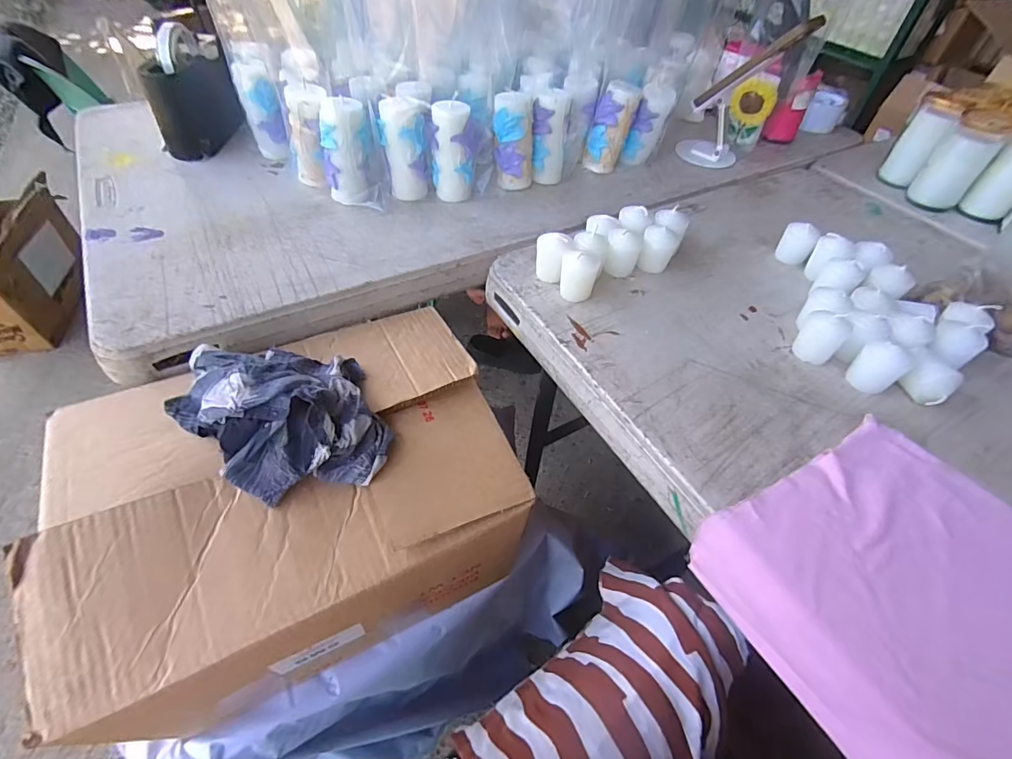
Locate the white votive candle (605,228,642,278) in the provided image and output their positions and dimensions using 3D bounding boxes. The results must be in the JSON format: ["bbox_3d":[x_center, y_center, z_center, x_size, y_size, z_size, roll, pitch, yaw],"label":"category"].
[{"bbox_3d":[0.131,-0.143,0.524,0.035,0.048,0.038,15,49,11],"label":"white votive candle"}]

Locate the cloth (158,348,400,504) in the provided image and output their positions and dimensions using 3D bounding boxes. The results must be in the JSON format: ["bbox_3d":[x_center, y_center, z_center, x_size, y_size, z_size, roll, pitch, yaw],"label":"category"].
[{"bbox_3d":[-0.181,0.019,0.394,0.173,0.053,0.141,37,55,24],"label":"cloth"}]

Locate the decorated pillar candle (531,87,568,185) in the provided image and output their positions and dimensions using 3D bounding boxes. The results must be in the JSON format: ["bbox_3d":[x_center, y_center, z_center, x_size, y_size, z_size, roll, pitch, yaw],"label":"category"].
[{"bbox_3d":[0.057,-0.324,0.639,0.044,0.115,0.035,6,48,-1],"label":"decorated pillar candle"}]

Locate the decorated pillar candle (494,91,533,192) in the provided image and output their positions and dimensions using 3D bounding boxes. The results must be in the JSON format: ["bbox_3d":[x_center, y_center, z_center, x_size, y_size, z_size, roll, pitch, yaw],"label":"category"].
[{"bbox_3d":[0.010,-0.310,0.623,0.050,0.113,0.040,2,48,-4],"label":"decorated pillar candle"}]

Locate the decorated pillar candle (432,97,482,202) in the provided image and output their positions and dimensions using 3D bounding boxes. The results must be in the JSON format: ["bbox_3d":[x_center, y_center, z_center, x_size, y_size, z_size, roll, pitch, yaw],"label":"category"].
[{"bbox_3d":[-0.066,-0.284,0.595,0.050,0.111,0.040,-22,54,-23],"label":"decorated pillar candle"}]

